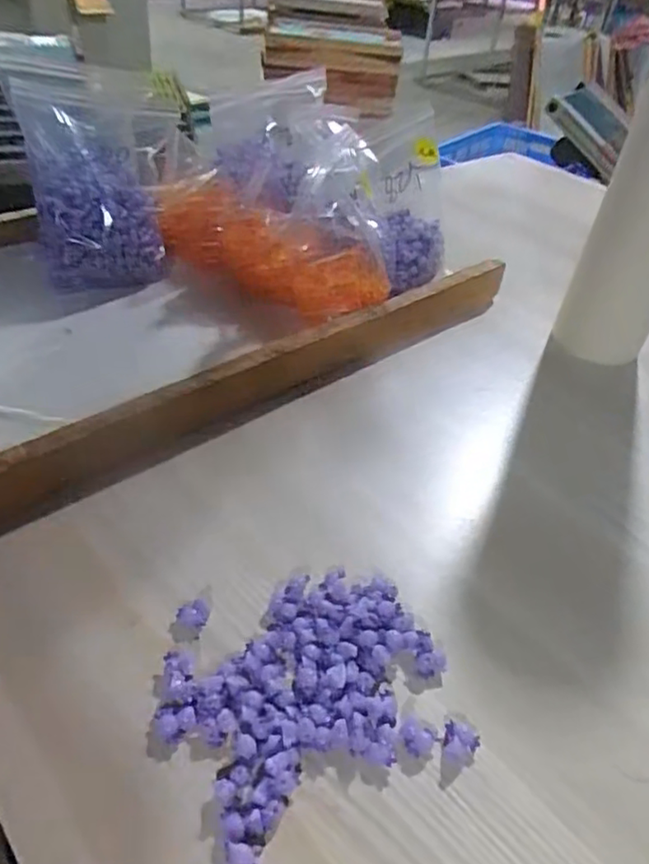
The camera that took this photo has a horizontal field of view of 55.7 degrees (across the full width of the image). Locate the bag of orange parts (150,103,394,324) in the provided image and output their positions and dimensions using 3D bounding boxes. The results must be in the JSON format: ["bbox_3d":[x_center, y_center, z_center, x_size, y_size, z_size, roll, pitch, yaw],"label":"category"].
[{"bbox_3d":[-0.071,-0.202,0.686,0.302,0.099,0.104,35,51,27],"label":"bag of orange parts"}]

